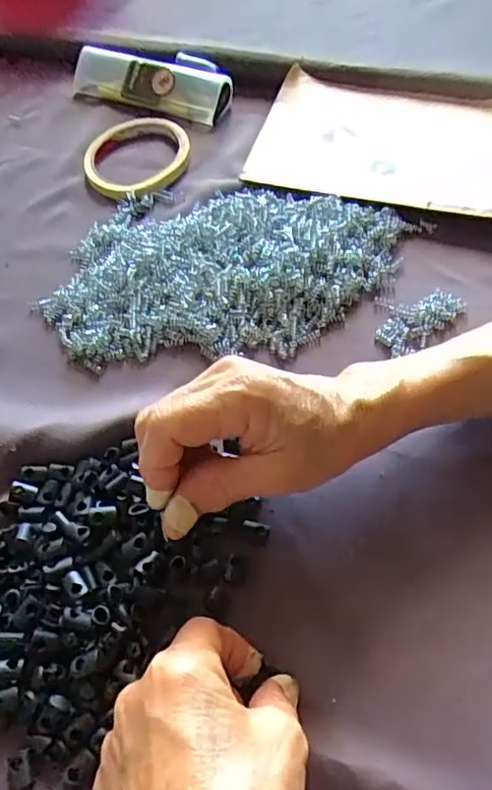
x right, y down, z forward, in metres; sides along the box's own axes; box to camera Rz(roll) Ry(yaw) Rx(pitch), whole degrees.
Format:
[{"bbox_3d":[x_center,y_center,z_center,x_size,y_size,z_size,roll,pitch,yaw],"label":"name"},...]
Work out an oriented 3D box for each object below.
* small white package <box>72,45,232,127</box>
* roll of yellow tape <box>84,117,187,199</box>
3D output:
[{"bbox_3d":[-0.088,-0.291,0.511,0.159,0.028,0.052,20,62,16],"label":"small white package"},{"bbox_3d":[-0.090,-0.199,0.464,0.090,0.013,0.092,-2,58,3],"label":"roll of yellow tape"}]

